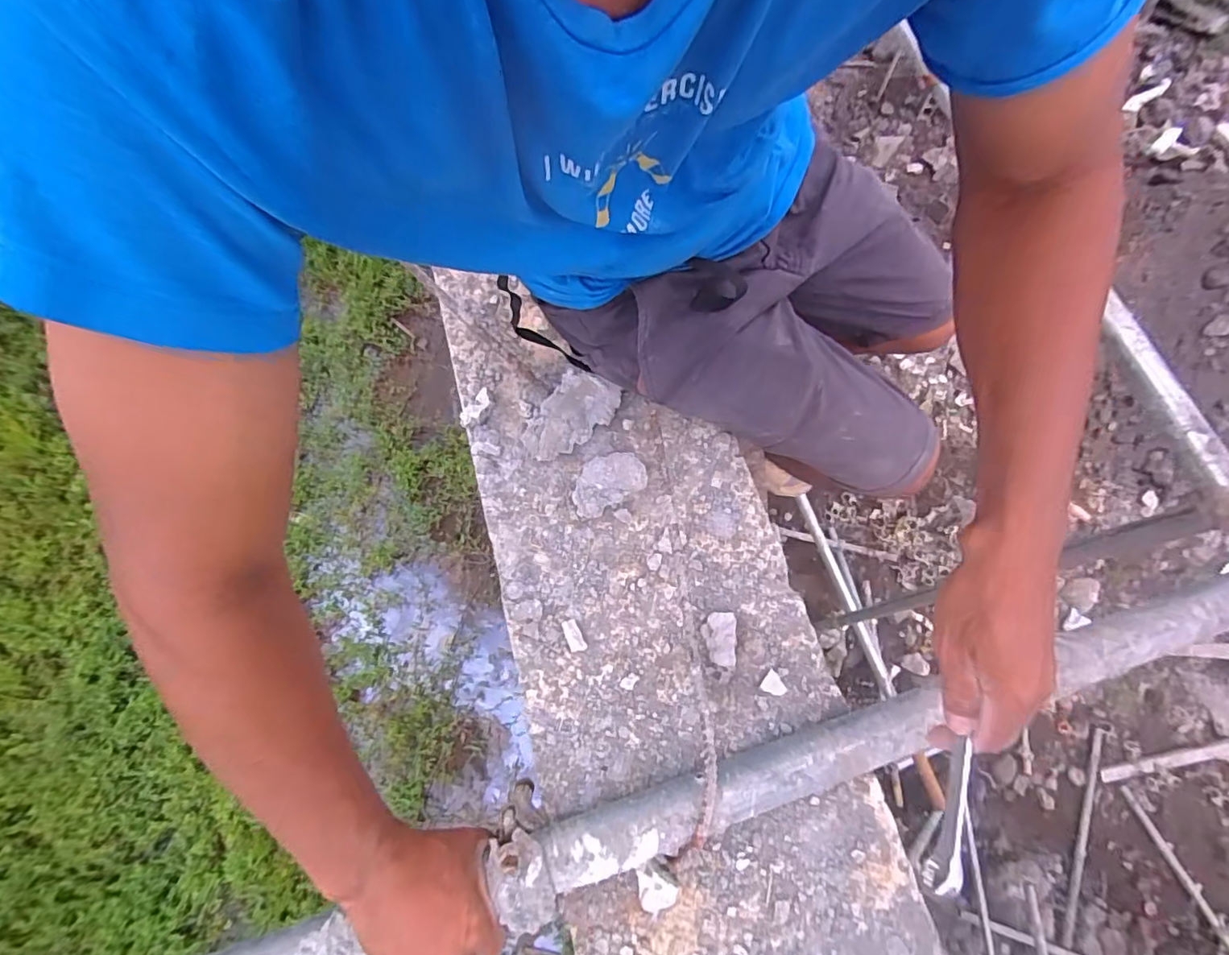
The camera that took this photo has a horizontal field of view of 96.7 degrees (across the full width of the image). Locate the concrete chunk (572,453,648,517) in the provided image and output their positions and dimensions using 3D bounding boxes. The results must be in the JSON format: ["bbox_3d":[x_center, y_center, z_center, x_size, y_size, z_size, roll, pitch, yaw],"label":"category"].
[{"bbox_3d":[-0.009,0.005,0.598,0.083,0.024,0.052,-30,71,-10],"label":"concrete chunk"}]

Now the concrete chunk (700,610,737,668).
[{"bbox_3d":[0.103,0.158,0.540,0.033,0.019,0.050,8,69,4],"label":"concrete chunk"}]

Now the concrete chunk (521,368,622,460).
[{"bbox_3d":[-0.052,-0.071,0.629,0.070,0.030,0.118,36,74,14],"label":"concrete chunk"}]

